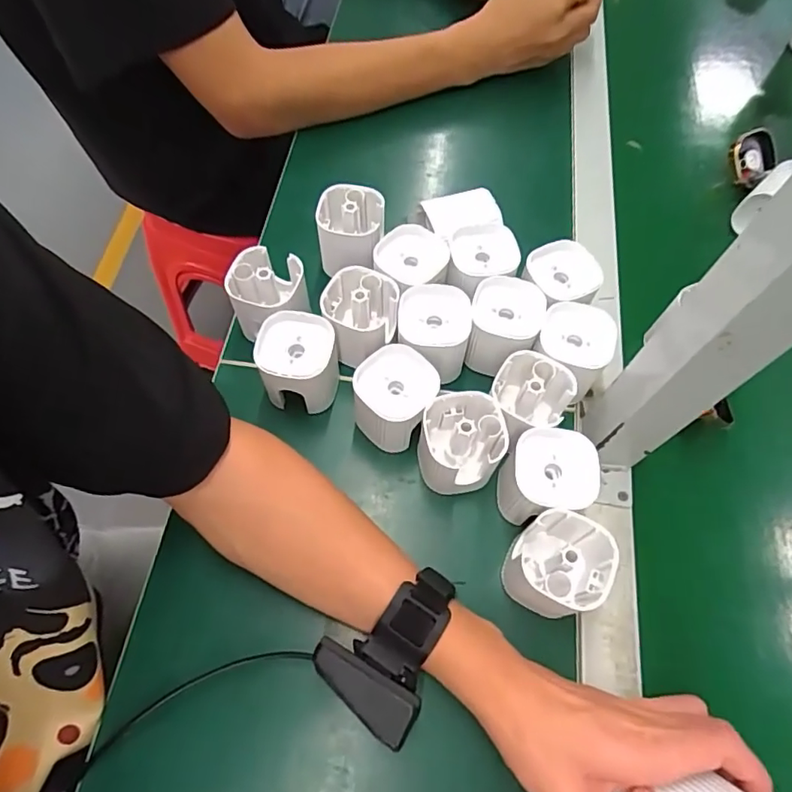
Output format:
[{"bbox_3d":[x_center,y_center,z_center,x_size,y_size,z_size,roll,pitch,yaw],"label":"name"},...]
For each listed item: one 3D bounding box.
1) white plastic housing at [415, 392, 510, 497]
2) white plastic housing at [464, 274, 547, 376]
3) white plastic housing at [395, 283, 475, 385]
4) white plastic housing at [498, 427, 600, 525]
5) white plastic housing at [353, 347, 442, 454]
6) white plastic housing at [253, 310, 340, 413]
[{"bbox_3d":[0.044,0.037,0.387,0.057,0.068,0.058,3,63,0],"label":"white plastic housing"},{"bbox_3d":[0.084,-0.054,0.426,0.052,0.059,0.055,17,64,7],"label":"white plastic housing"},{"bbox_3d":[0.029,-0.045,0.420,0.057,0.051,0.064,1,63,-2],"label":"white plastic housing"},{"bbox_3d":[0.104,0.060,0.375,0.054,0.067,0.053,3,63,0],"label":"white plastic housing"},{"bbox_3d":[0.000,0.002,0.399,0.055,0.060,0.054,34,67,14],"label":"white plastic housing"},{"bbox_3d":[-0.072,-0.022,0.411,0.057,0.062,0.058,1,63,-1],"label":"white plastic housing"}]

